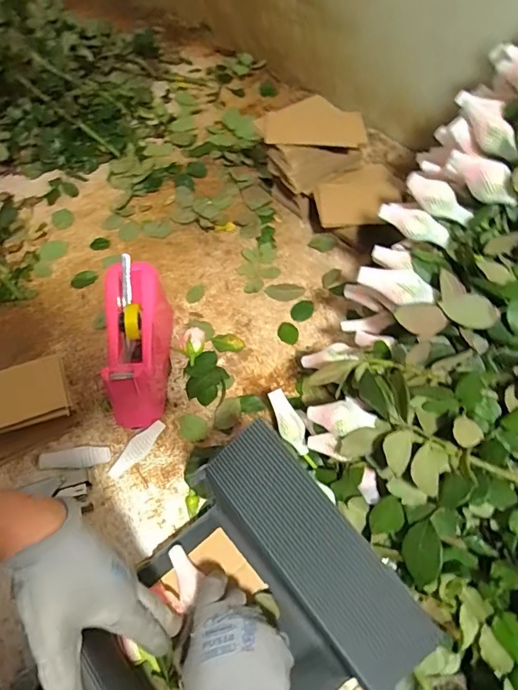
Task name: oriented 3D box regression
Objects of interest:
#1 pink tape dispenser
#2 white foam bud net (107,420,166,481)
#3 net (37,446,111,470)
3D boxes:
[{"bbox_3d":[-0.168,-0.003,0.620,0.081,0.098,0.202,-3,58,-2],"label":"pink tape dispenser"},{"bbox_3d":[-0.155,0.132,0.584,0.022,0.020,0.087,35,64,19],"label":"white foam bud net"},{"bbox_3d":[-0.232,0.143,0.581,0.090,0.013,0.027,-2,58,-1],"label":"net"}]

